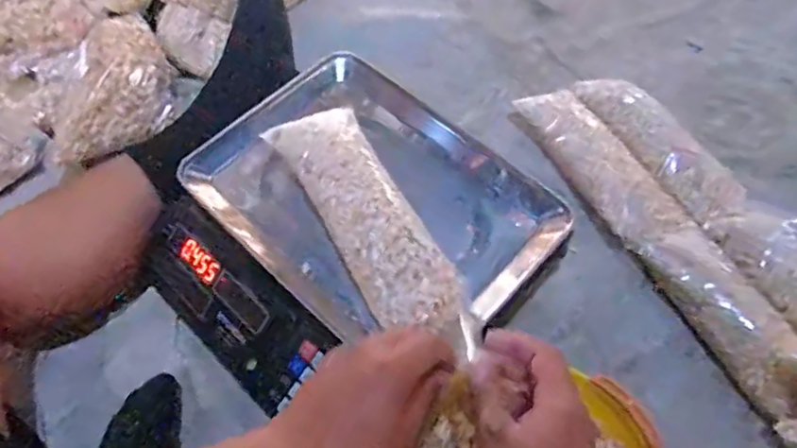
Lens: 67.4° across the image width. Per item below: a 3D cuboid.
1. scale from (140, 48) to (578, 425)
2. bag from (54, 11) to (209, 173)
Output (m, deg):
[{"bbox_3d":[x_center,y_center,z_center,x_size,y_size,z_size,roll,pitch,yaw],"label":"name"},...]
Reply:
[{"bbox_3d":[-0.050,0.020,0.599,0.319,0.114,0.321,40,68,20],"label":"scale"},{"bbox_3d":[-0.326,-0.152,0.696,0.097,0.088,0.194,22,63,12],"label":"bag"}]

